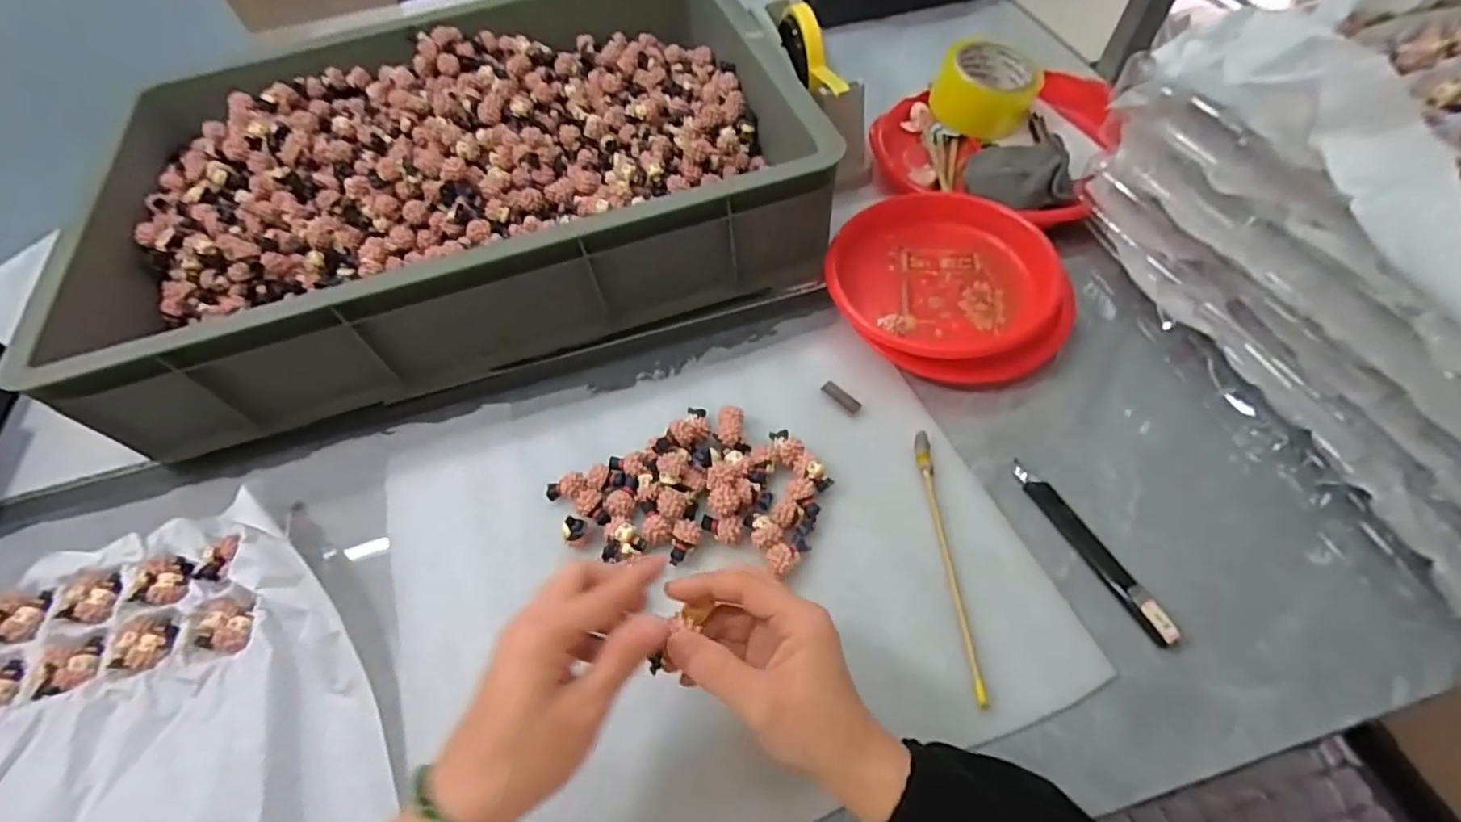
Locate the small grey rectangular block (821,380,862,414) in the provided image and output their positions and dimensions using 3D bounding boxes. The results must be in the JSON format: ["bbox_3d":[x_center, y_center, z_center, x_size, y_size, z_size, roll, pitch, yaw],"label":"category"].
[{"bbox_3d":[0.086,-0.011,0.480,0.011,0.004,0.035,-39,61,-19],"label":"small grey rectangular block"}]

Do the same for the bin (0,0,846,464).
[{"bbox_3d":[-0.250,-0.226,0.593,0.594,0.125,0.425,-16,57,-6],"label":"bin"}]

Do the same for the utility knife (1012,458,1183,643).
[{"bbox_3d":[0.231,0.087,0.401,0.014,0.011,0.135,-23,57,-10],"label":"utility knife"}]

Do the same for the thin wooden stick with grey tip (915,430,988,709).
[{"bbox_3d":[0.141,0.092,0.404,0.011,0.004,0.182,-3,56,3],"label":"thin wooden stick with grey tip"}]

